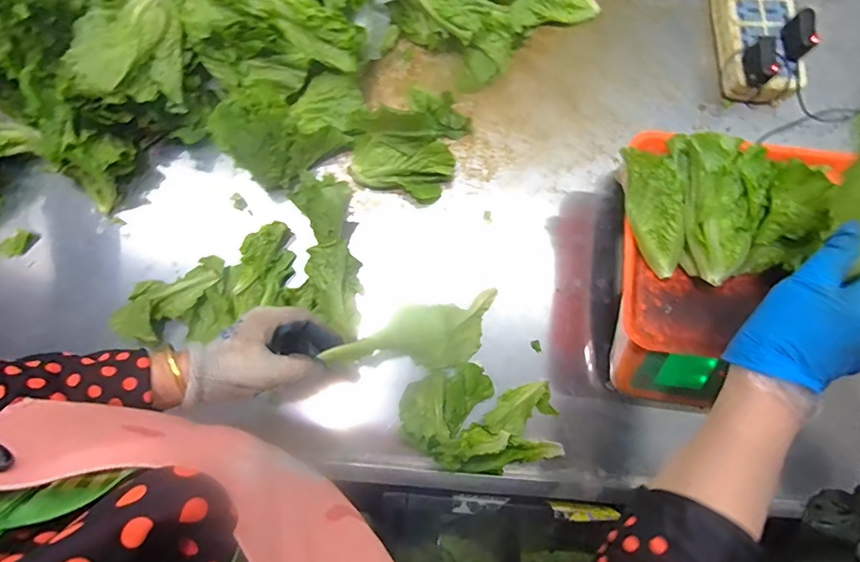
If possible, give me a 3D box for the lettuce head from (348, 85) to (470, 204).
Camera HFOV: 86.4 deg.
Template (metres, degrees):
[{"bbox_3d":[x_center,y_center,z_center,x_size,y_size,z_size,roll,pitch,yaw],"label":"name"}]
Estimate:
[{"bbox_3d":[-0.024,-0.182,0.567,0.129,0.075,0.140,15,80,1],"label":"lettuce head"}]

